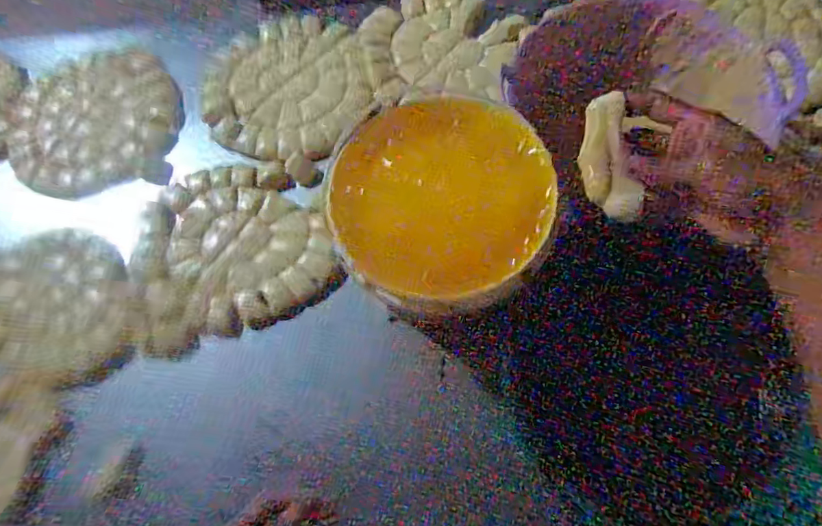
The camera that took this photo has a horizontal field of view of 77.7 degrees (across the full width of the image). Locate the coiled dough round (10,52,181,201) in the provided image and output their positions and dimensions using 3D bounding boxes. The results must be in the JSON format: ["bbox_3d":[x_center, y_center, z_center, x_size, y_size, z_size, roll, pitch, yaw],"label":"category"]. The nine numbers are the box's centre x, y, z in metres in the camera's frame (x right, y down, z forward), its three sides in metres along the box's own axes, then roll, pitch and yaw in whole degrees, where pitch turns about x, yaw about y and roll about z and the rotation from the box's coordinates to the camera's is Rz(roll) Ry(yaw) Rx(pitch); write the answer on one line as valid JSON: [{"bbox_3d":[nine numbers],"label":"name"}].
[{"bbox_3d":[-0.444,-0.203,0.732,0.234,0.033,0.219,-1,71,2],"label":"coiled dough round"}]

